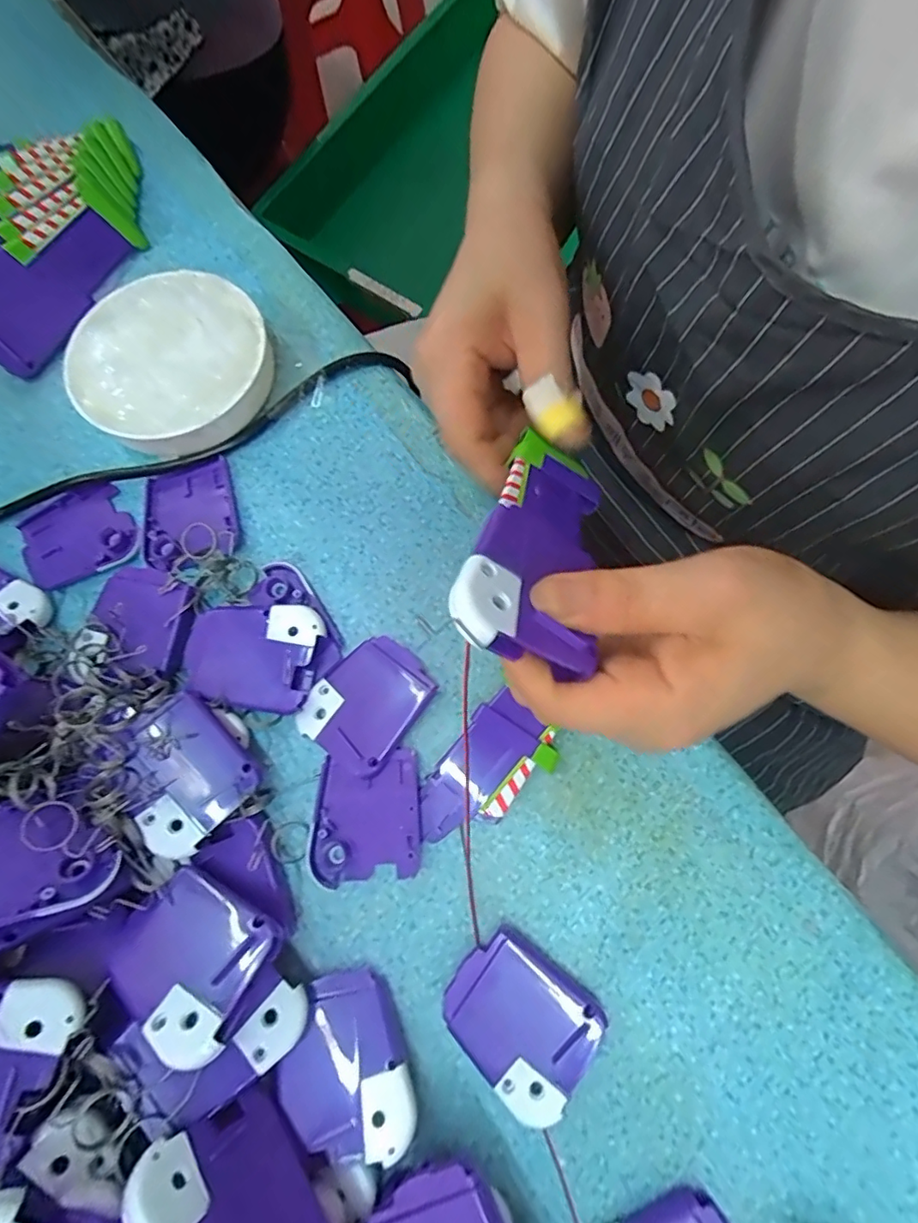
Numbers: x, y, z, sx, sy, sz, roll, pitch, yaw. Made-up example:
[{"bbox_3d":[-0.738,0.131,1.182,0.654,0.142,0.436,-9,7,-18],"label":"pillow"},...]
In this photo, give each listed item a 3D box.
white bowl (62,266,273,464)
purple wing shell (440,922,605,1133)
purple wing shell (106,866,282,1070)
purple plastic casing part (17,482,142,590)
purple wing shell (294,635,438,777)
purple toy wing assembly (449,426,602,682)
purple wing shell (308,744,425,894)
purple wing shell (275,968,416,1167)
[{"bbox_3d":[-0.156,-0.136,0.304,0.100,0.034,0.103,0,74,1],"label":"white bowl"},{"bbox_3d":[0.025,0.172,0.232,0.061,0.013,0.050,38,79,11],"label":"purple wing shell"},{"bbox_3d":[-0.107,0.137,0.217,0.060,0.010,0.051,16,48,20],"label":"purple wing shell"},{"bbox_3d":[-0.207,-0.041,0.295,0.058,0.006,0.052,-32,76,-7],"label":"purple plastic casing part"},{"bbox_3d":[-0.045,0.043,0.268,0.050,0.012,0.060,34,78,10],"label":"purple wing shell"},{"bbox_3d":[0.032,-0.026,0.206,0.049,0.010,0.120,32,44,-10],"label":"purple toy wing assembly"},{"bbox_3d":[-0.044,0.095,0.254,0.051,0.010,0.055,-5,74,0],"label":"purple wing shell"},{"bbox_3d":[-0.046,0.185,0.222,0.047,0.013,0.063,-19,57,-15],"label":"purple wing shell"}]

